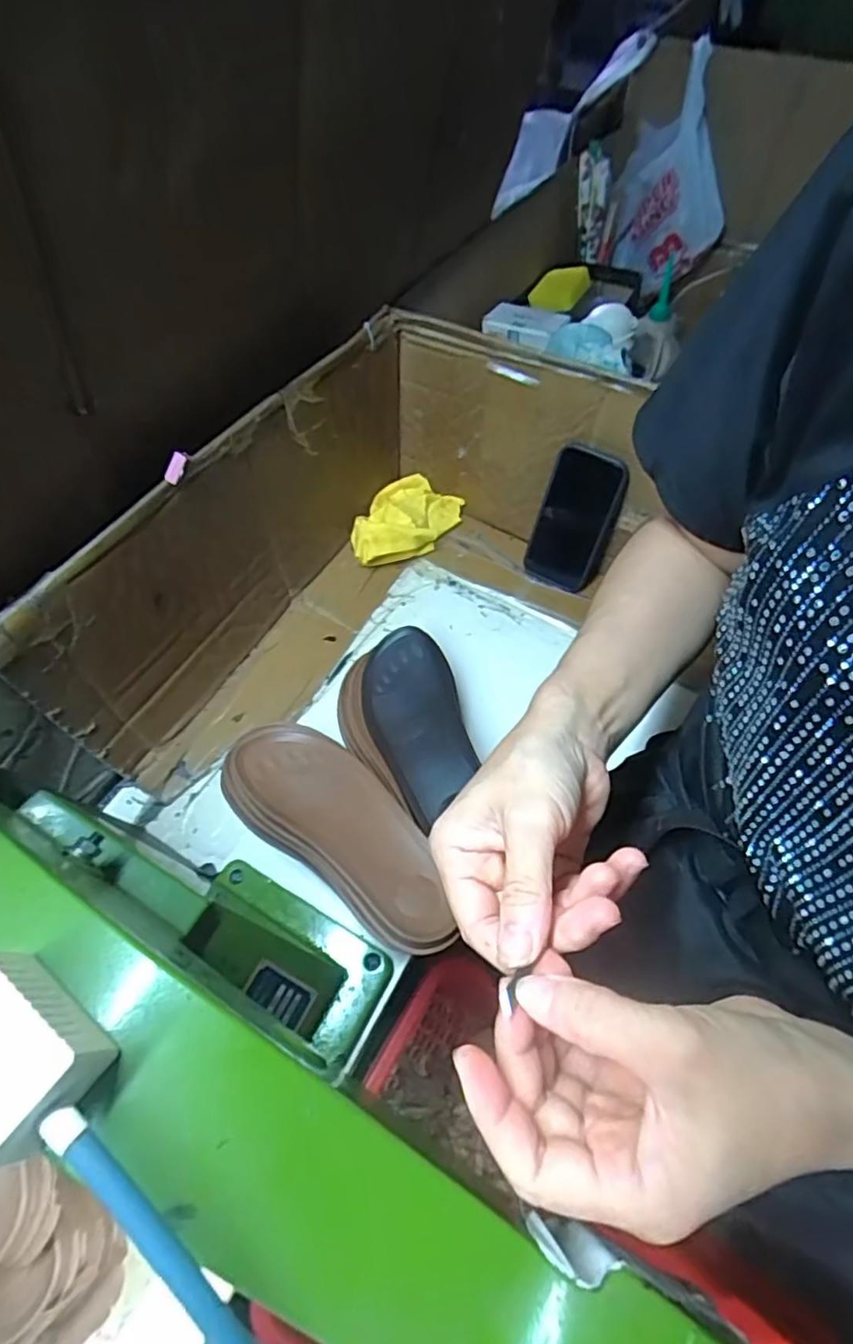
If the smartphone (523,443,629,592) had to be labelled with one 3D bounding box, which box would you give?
[{"bbox_3d":[0.172,-0.174,0.721,0.085,0.165,0.015,19,42,7],"label":"smartphone"}]

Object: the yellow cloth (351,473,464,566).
[{"bbox_3d":[-0.033,-0.192,0.802,0.105,0.054,0.155,31,62,18],"label":"yellow cloth"}]

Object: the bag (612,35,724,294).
[{"bbox_3d":[0.382,-0.781,0.993,0.188,0.271,0.029,-29,39,0],"label":"bag"}]

